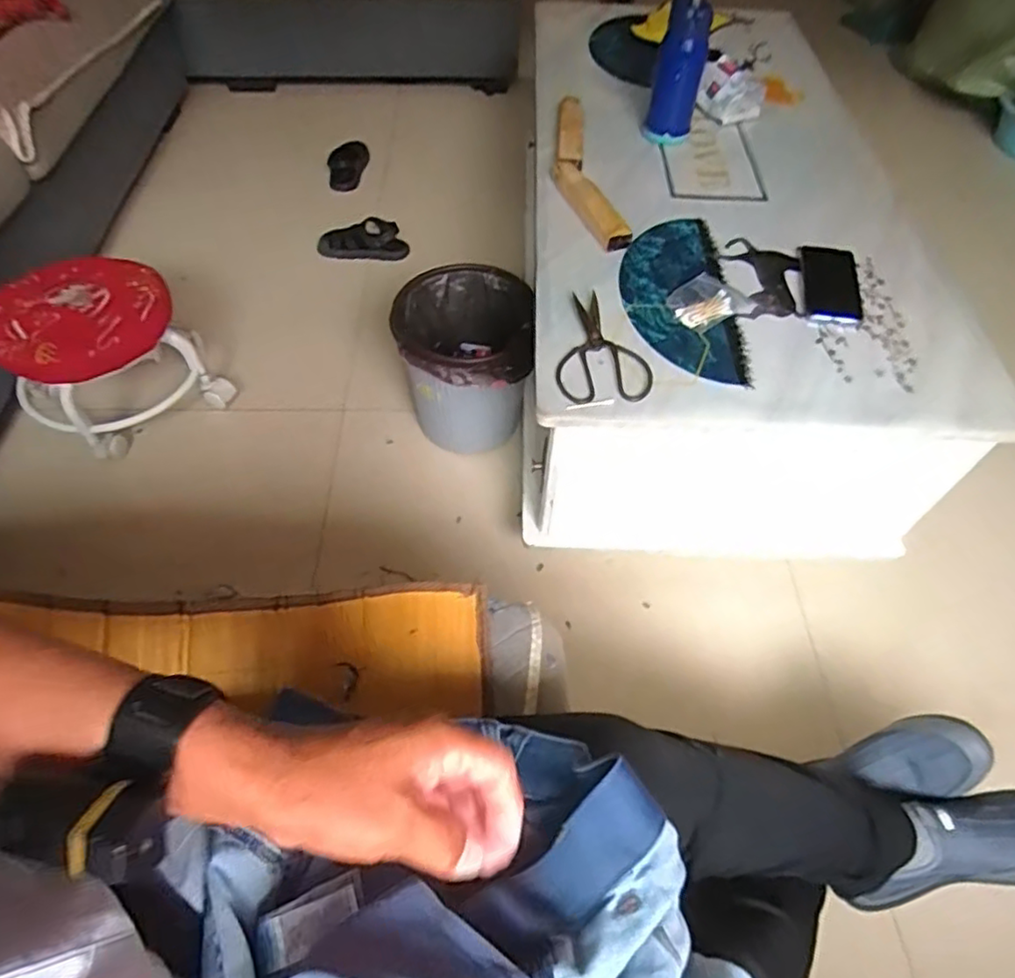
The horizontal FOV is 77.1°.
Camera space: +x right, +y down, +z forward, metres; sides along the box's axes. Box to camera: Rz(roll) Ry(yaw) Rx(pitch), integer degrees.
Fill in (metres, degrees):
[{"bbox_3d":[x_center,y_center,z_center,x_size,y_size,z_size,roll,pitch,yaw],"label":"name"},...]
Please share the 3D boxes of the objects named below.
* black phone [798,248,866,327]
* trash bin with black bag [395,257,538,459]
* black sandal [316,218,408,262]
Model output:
[{"bbox_3d":[0.460,-0.293,0.907,0.079,0.007,0.172,10,55,6],"label":"black phone"},{"bbox_3d":[-0.074,-0.209,1.131,0.217,0.267,0.247,-4,55,-4],"label":"trash bin with black bag"},{"bbox_3d":[-0.350,-0.589,1.514,0.212,0.096,0.066,6,55,3],"label":"black sandal"}]

